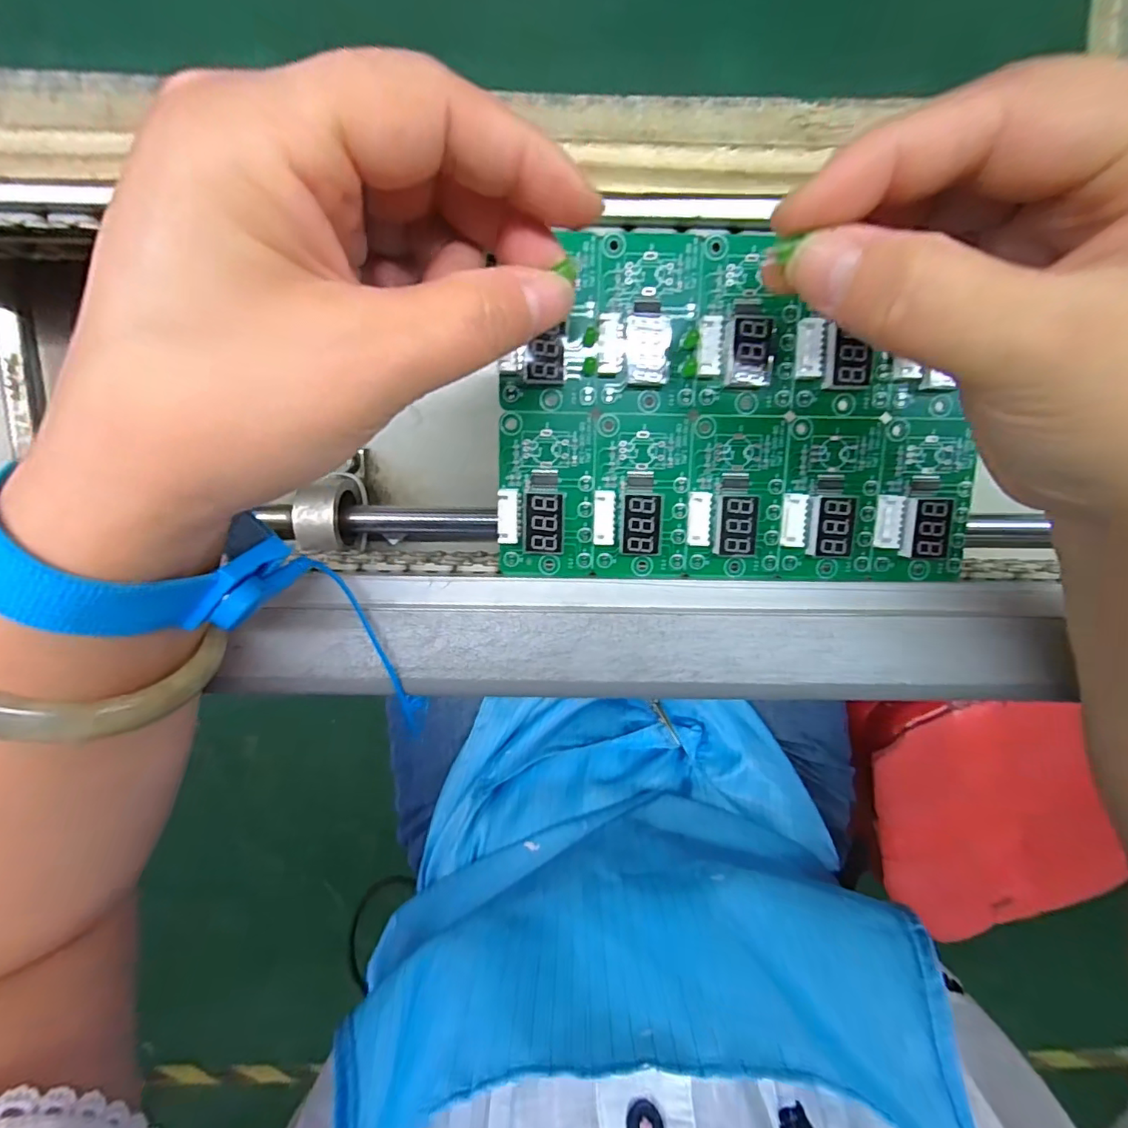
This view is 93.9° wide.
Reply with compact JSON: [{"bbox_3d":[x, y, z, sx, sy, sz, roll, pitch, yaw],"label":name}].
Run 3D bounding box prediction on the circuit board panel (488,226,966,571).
[{"bbox_3d":[0.065,-0.055,0.196,0.175,0.012,0.123,1,100,-1],"label":"circuit board panel"}]

